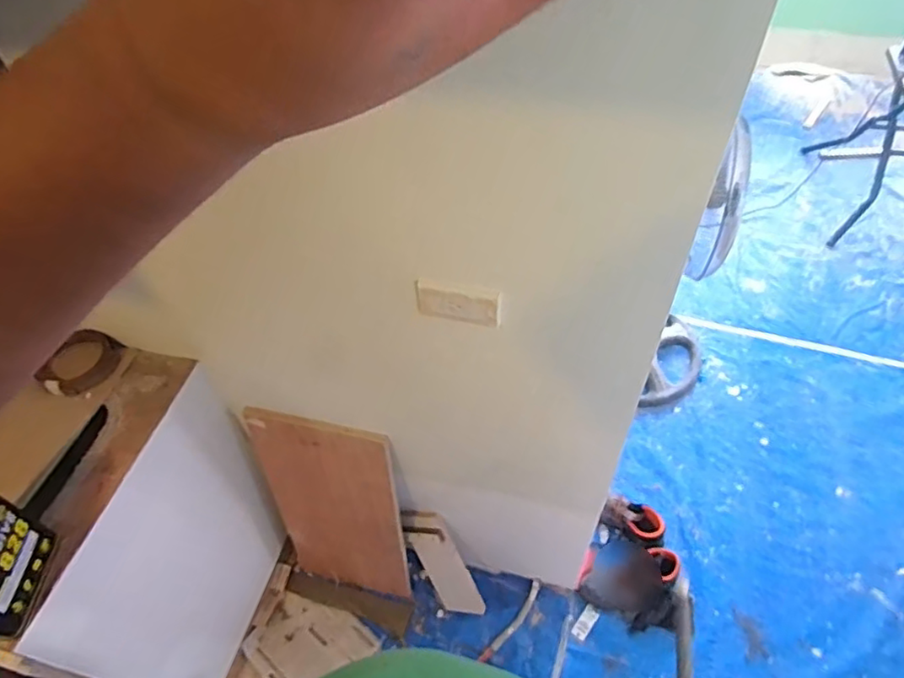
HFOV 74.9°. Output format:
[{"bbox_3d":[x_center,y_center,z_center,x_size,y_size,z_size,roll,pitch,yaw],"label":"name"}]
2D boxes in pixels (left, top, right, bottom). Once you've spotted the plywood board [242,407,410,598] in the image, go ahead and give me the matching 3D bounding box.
[{"bbox_3d":[-0.308,0.457,1.559,0.357,0.733,0.028,9,41,12],"label":"plywood board"}]

